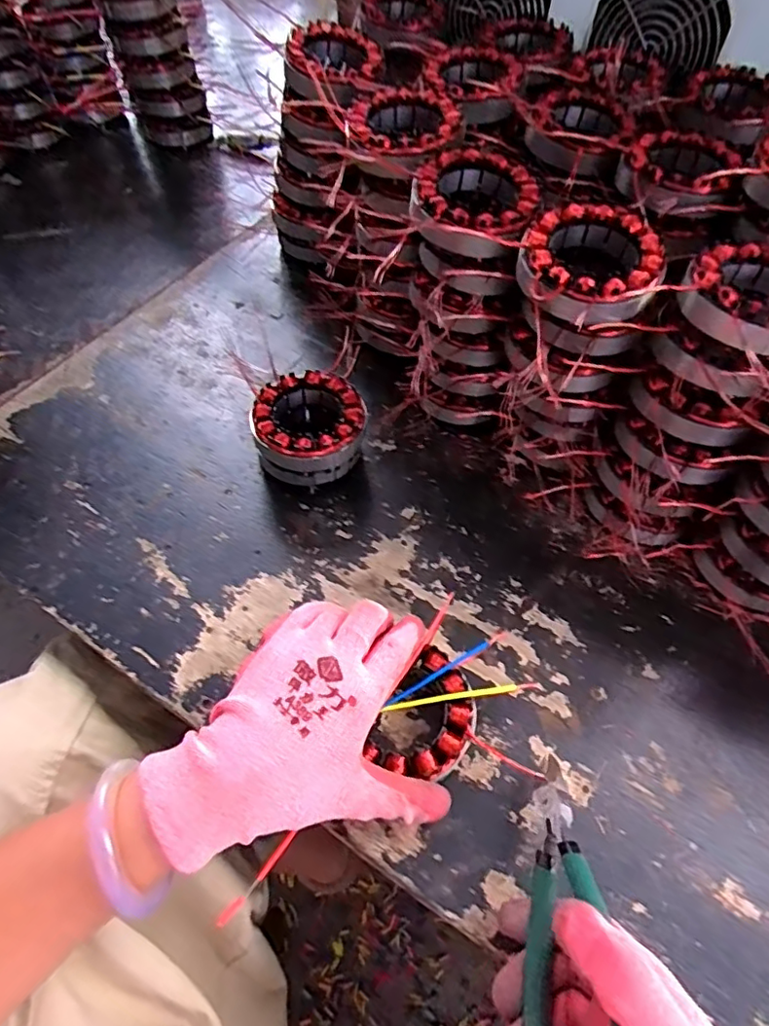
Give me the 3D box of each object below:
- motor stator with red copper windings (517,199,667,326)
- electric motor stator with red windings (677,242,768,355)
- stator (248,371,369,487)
[{"bbox_3d":[0.129,-0.160,0.354,0.082,0.026,0.083,12,59,7],"label":"motor stator with red copper windings"},{"bbox_3d":[0.227,-0.129,0.333,0.084,0.030,0.082,0,58,0],"label":"electric motor stator with red windings"},{"bbox_3d":[-0.059,-0.062,0.453,0.088,0.065,0.082,0,58,0],"label":"stator"}]

